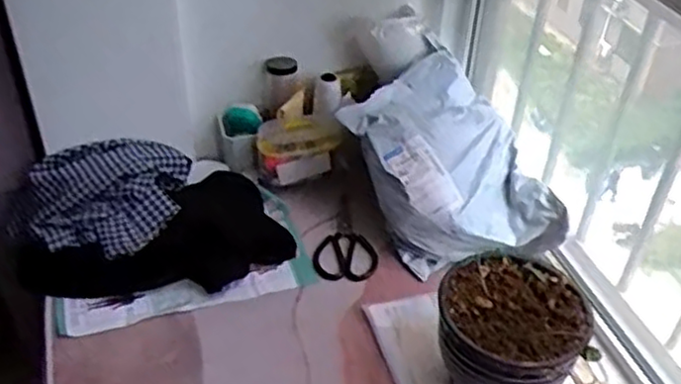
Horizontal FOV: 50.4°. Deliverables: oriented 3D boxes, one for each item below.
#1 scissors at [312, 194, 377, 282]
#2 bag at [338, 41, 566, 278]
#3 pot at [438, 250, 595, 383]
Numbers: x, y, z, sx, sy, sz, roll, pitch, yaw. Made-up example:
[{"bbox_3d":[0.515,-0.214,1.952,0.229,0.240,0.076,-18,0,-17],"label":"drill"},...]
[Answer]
[{"bbox_3d":[0.008,0.071,1.181,0.097,0.018,0.180,2,40,0],"label":"scissors"},{"bbox_3d":[0.163,-0.033,1.182,0.269,0.180,0.346,-13,42,-18],"label":"bag"},{"bbox_3d":[0.209,0.197,0.926,0.167,0.168,0.169,1,40,-1],"label":"pot"}]

